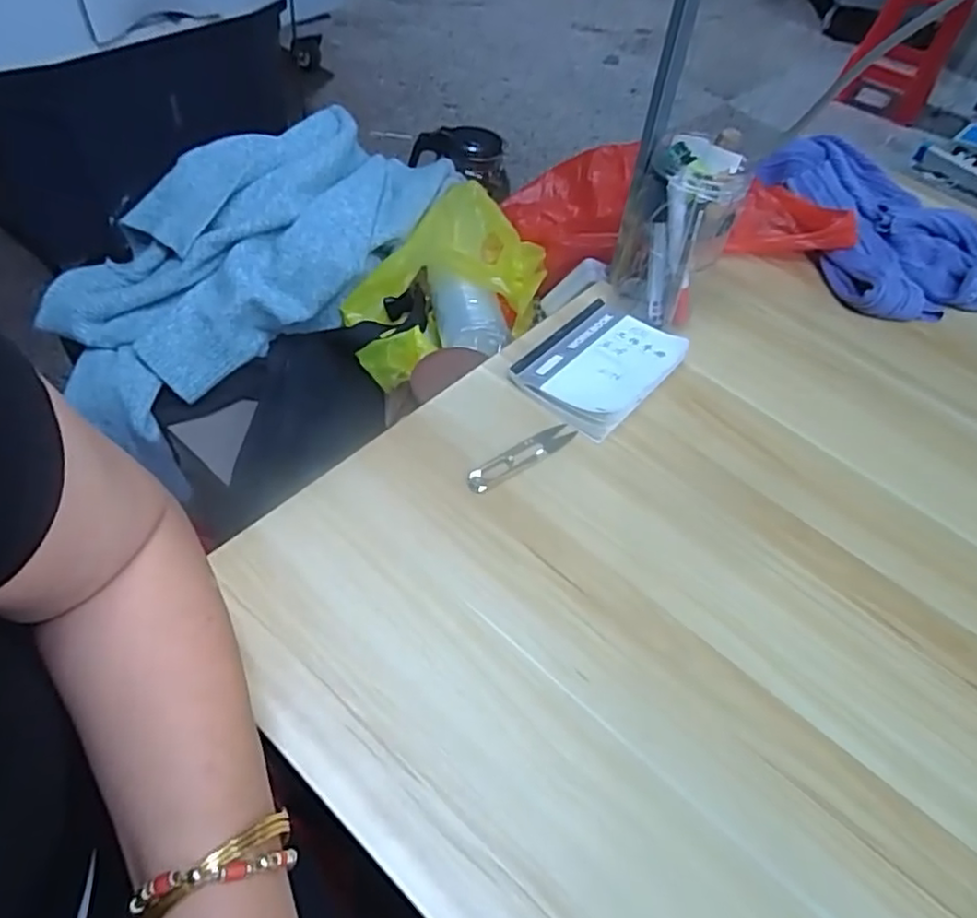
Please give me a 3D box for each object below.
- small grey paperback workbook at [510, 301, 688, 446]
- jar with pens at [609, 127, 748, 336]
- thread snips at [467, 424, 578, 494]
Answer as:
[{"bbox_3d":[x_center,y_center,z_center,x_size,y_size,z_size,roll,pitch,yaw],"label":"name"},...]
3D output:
[{"bbox_3d":[0.095,-0.082,0.563,0.104,0.023,0.138,37,56,18],"label":"small grey paperback workbook"},{"bbox_3d":[0.165,-0.198,0.565,0.071,0.138,0.081,-10,55,-16],"label":"jar with pens"},{"bbox_3d":[0.025,-0.003,0.500,0.102,0.009,0.022,-30,63,-27],"label":"thread snips"}]

